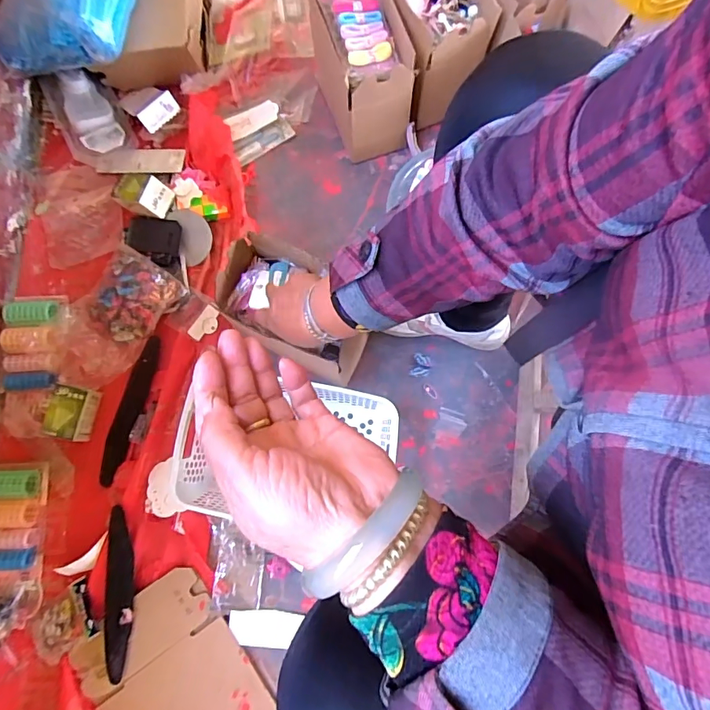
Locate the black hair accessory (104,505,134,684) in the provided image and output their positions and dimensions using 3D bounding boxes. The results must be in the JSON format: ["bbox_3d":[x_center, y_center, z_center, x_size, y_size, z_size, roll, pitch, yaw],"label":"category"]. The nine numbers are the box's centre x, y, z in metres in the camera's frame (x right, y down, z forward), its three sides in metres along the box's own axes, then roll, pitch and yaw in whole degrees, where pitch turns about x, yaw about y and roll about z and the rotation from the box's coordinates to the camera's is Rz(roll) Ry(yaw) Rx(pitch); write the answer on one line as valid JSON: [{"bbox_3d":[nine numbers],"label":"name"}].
[{"bbox_3d":[-0.339,0.338,0.646,0.036,0.009,0.226,-6,79,-1],"label":"black hair accessory"}]

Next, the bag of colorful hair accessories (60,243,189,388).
[{"bbox_3d":[-0.392,-0.058,0.724,0.148,0.035,0.225,35,81,7],"label":"bag of colorful hair accessories"}]

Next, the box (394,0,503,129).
[{"bbox_3d":[0.117,-0.531,0.732,0.135,0.149,0.206,-24,79,-4],"label":"box"}]

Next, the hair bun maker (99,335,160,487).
[{"bbox_3d":[-0.352,0.083,0.704,0.029,0.016,0.230,13,79,3],"label":"hair bun maker"}]

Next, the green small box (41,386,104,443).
[{"bbox_3d":[-0.430,0.089,0.685,0.053,0.048,0.077,11,79,3],"label":"green small box"}]

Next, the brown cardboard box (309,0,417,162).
[{"bbox_3d":[0.013,-0.468,0.748,0.111,0.176,0.203,-18,79,-3],"label":"brown cardboard box"}]

